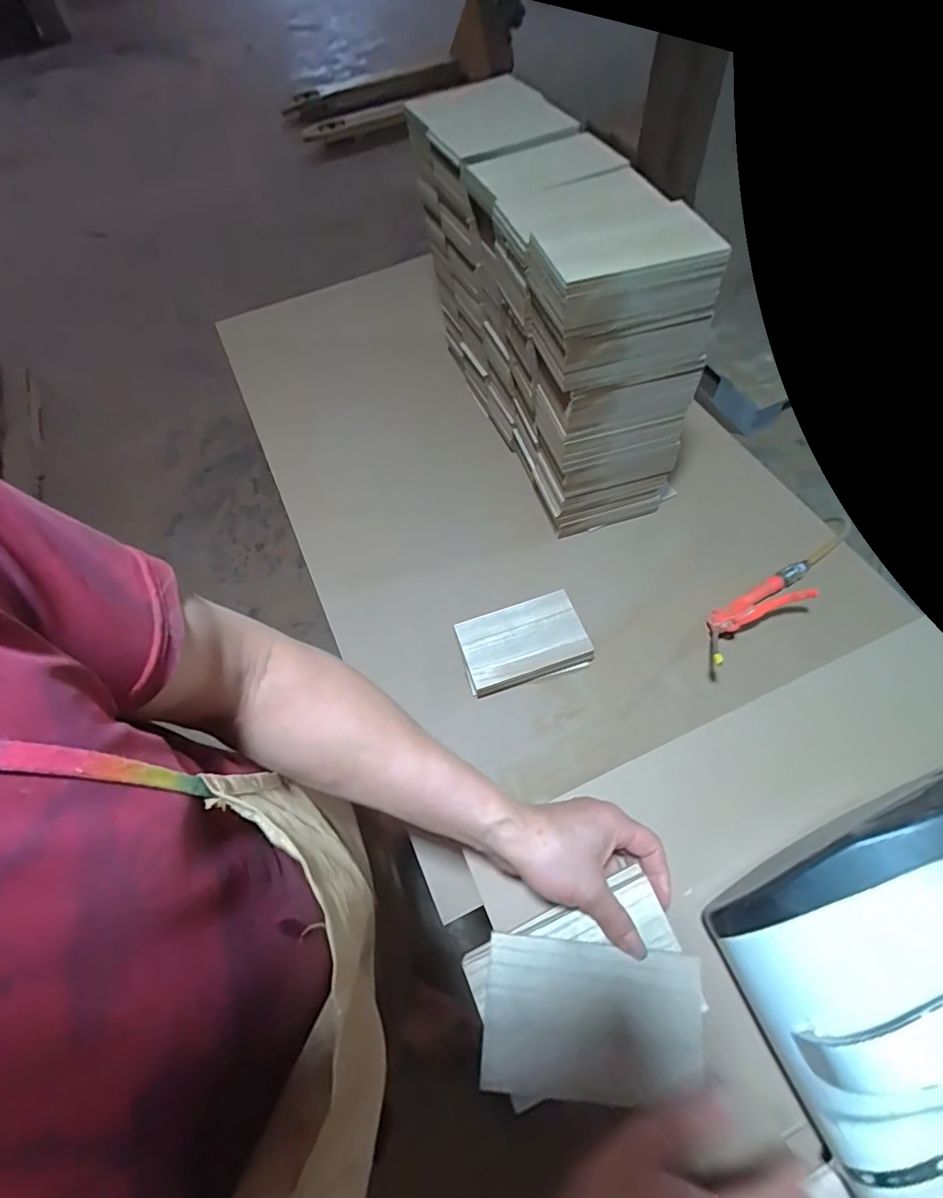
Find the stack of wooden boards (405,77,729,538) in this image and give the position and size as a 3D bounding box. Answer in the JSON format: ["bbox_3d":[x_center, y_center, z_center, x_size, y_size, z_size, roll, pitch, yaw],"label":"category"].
[{"bbox_3d":[0.107,-0.390,0.764,0.195,0.377,0.507,-18,60,-8],"label":"stack of wooden boards"}]

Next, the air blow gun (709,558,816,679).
[{"bbox_3d":[0.388,0.006,0.711,0.232,0.060,0.067,-32,63,-15],"label":"air blow gun"}]

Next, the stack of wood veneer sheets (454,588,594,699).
[{"bbox_3d":[0.066,0.058,0.713,0.159,0.042,0.100,-16,60,-7],"label":"stack of wood veneer sheets"}]

